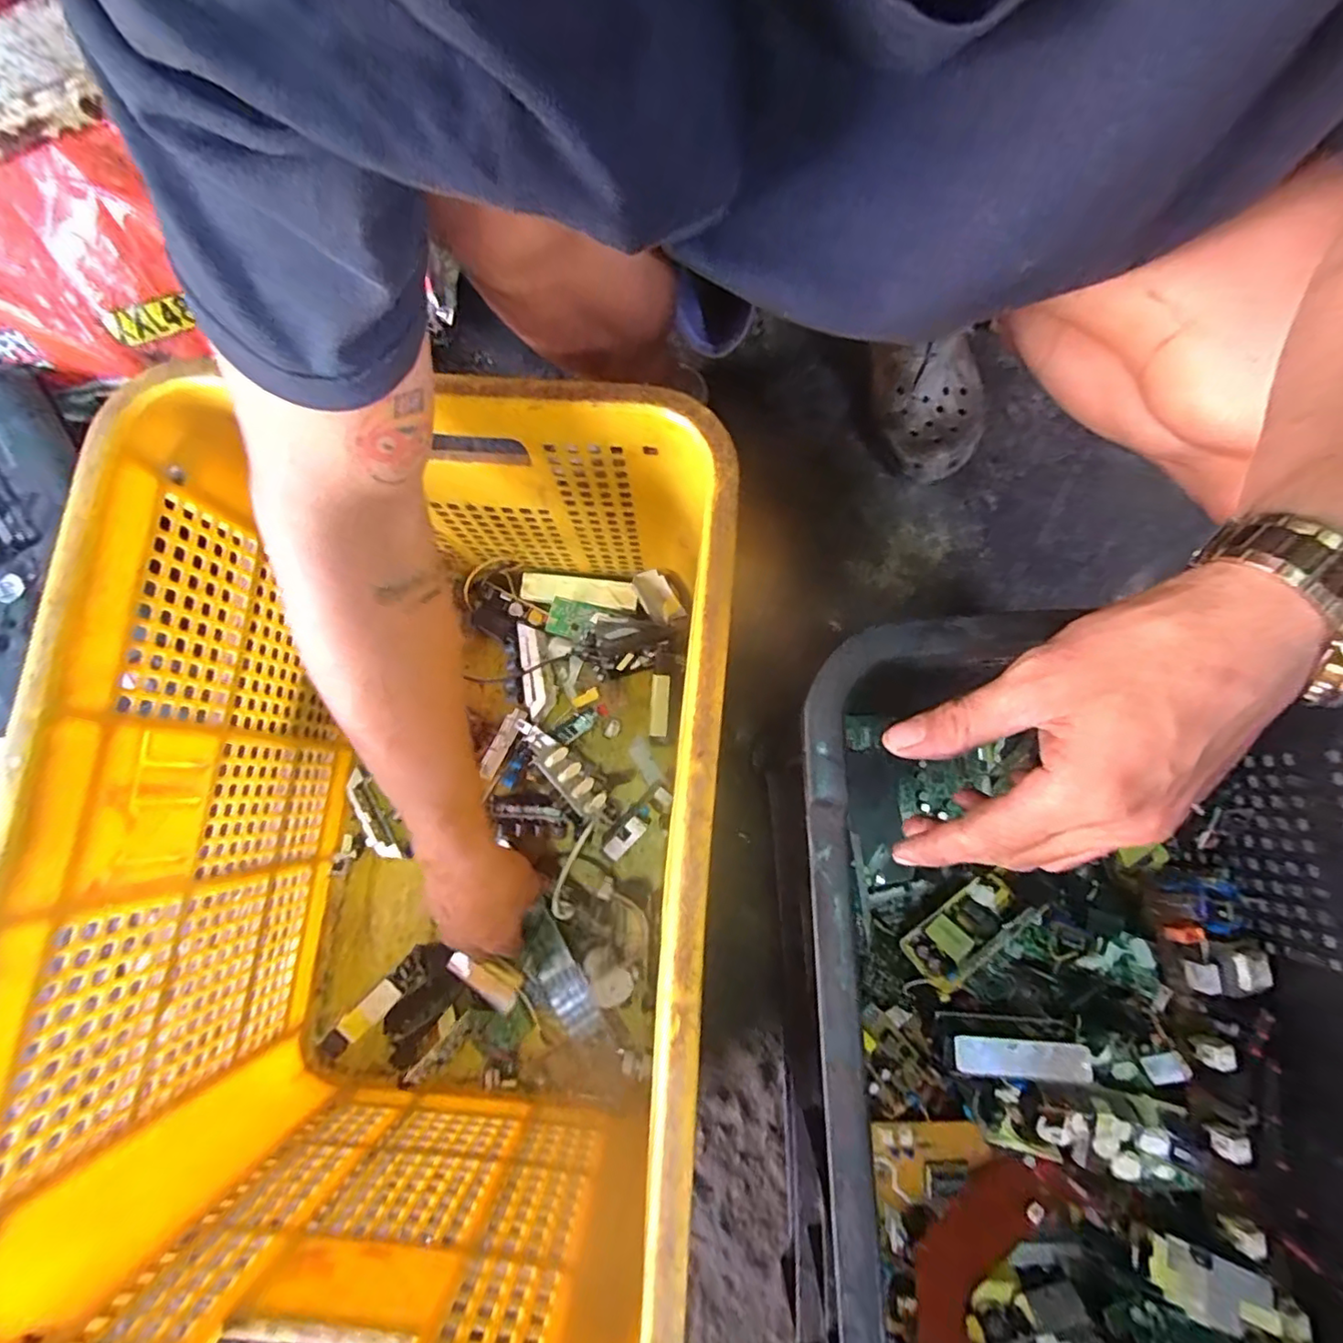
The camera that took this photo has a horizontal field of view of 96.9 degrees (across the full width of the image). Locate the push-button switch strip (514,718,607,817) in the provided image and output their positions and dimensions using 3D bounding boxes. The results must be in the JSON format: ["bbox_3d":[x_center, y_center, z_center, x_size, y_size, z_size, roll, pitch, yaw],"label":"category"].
[{"bbox_3d":[-0.103,0.083,0.542,0.032,0.033,0.113,-41,80,-8],"label":"push-button switch strip"}]

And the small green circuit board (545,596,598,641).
[{"bbox_3d":[-0.098,-0.051,0.579,0.042,0.006,0.037,16,93,-19],"label":"small green circuit board"}]

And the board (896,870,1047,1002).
[{"bbox_3d":[0.209,0.183,0.421,0.088,0.032,0.038,-38,38,0],"label":"board"}]

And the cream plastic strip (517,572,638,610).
[{"bbox_3d":[-0.091,-0.079,0.584,0.112,0.008,0.026,6,93,-1],"label":"cream plastic strip"}]

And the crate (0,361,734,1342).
[{"bbox_3d":[-0.155,0.115,0.432,0.348,0.314,0.497,4,77,2],"label":"crate"}]

